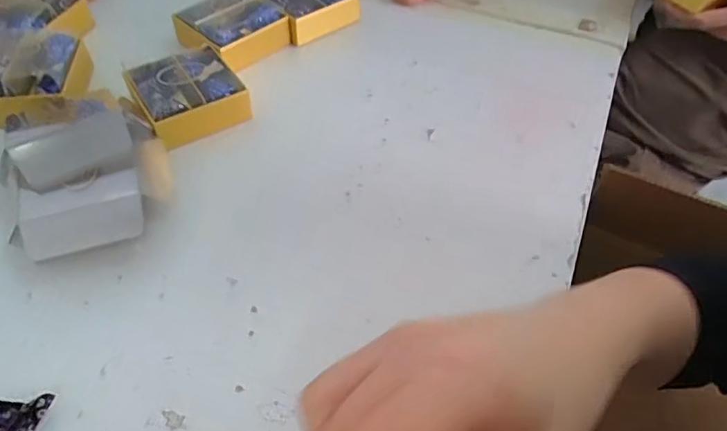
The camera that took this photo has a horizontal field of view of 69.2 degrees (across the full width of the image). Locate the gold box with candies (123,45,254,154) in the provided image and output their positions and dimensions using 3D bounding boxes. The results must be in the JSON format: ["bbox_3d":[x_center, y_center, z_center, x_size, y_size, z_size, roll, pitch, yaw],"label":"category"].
[{"bbox_3d":[-0.159,-0.111,0.478,0.085,0.032,0.094,-27,56,-21],"label":"gold box with candies"}]

